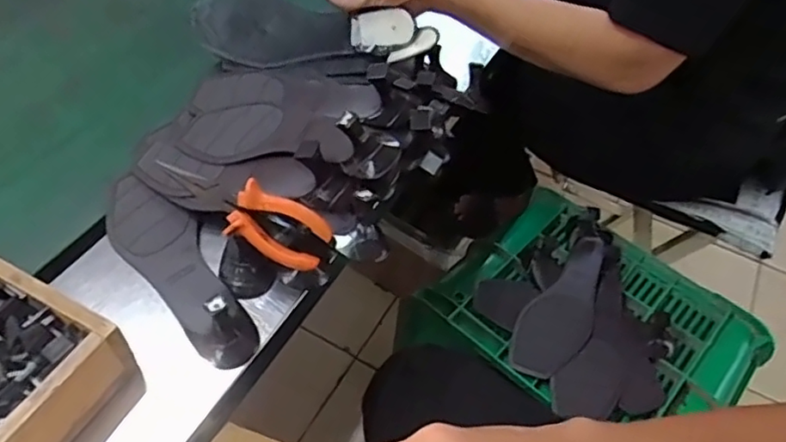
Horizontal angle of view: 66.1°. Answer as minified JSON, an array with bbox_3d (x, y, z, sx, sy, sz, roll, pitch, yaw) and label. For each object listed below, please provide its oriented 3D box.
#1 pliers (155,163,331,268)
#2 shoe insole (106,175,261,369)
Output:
[{"bbox_3d":[-0.125,-0.009,0.509,0.147,0.051,0.012,28,12,-1],"label":"pliers"},{"bbox_3d":[-0.200,0.026,0.541,0.069,0.052,0.243,-41,61,-20],"label":"shoe insole"}]

